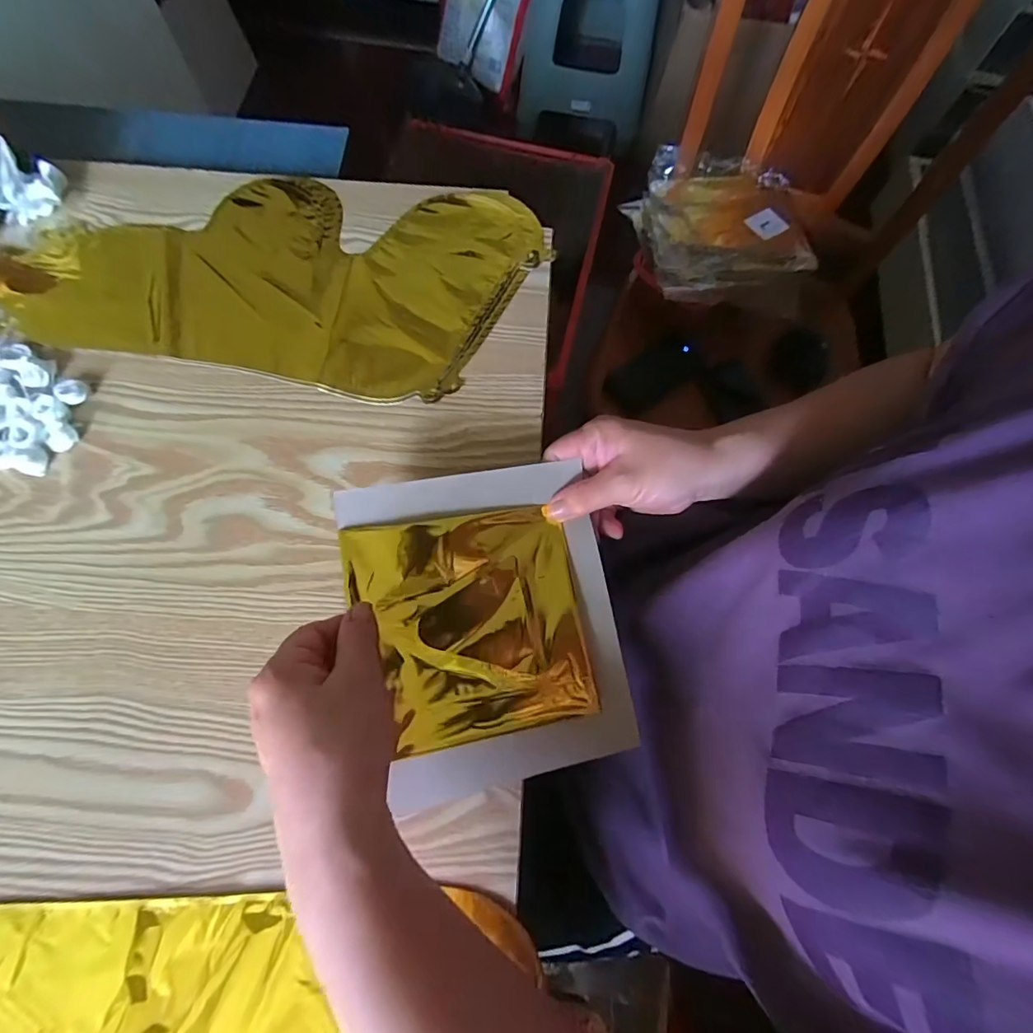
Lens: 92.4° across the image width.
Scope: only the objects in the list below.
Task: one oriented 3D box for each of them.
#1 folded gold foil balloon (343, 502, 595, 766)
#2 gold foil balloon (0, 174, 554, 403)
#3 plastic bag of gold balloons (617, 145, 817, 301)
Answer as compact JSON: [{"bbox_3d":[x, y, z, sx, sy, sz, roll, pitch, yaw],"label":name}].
[{"bbox_3d":[-0.026,0.065,0.307,0.138,0.006,0.133,-7,76,-14],"label":"folded gold foil balloon"},{"bbox_3d":[-0.207,-0.203,0.409,0.432,0.010,0.208,5,71,0],"label":"gold foil balloon"},{"bbox_3d":[0.327,-0.451,0.765,0.278,0.057,0.256,-11,72,-5],"label":"plastic bag of gold balloons"}]

